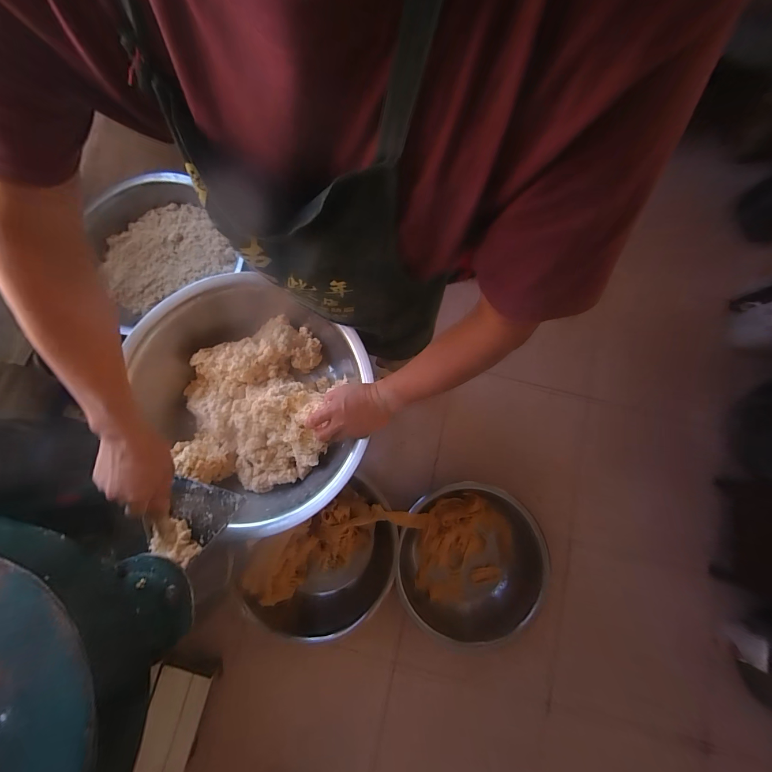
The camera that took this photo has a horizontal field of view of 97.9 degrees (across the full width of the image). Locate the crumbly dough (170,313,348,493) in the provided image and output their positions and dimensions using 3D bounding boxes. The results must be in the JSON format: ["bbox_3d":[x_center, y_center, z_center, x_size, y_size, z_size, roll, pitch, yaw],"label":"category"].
[{"bbox_3d":[-0.254,0.029,0.667,0.280,0.091,0.327,14,80,2],"label":"crumbly dough"}]

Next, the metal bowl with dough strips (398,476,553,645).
[{"bbox_3d":[0.303,0.627,1.239,0.505,0.249,0.485,0,80,0],"label":"metal bowl with dough strips"}]

